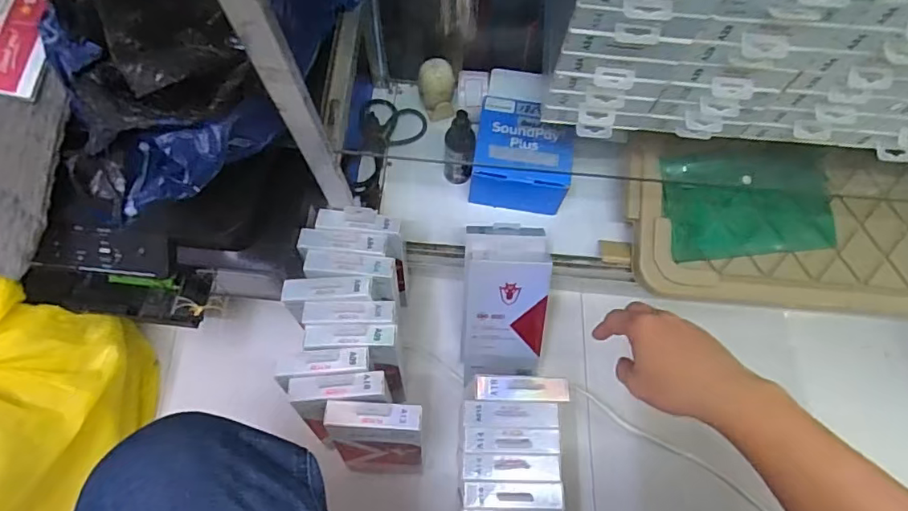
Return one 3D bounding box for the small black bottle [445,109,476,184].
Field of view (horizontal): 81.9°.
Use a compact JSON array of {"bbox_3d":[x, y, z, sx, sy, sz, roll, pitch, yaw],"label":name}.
[{"bbox_3d":[0.007,-0.134,0.702,0.041,0.133,0.047,2,72,0],"label":"small black bottle"}]

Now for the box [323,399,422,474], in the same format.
[{"bbox_3d":[-0.089,0.220,0.615,0.101,0.180,0.026,6,52,1],"label":"box"}]

